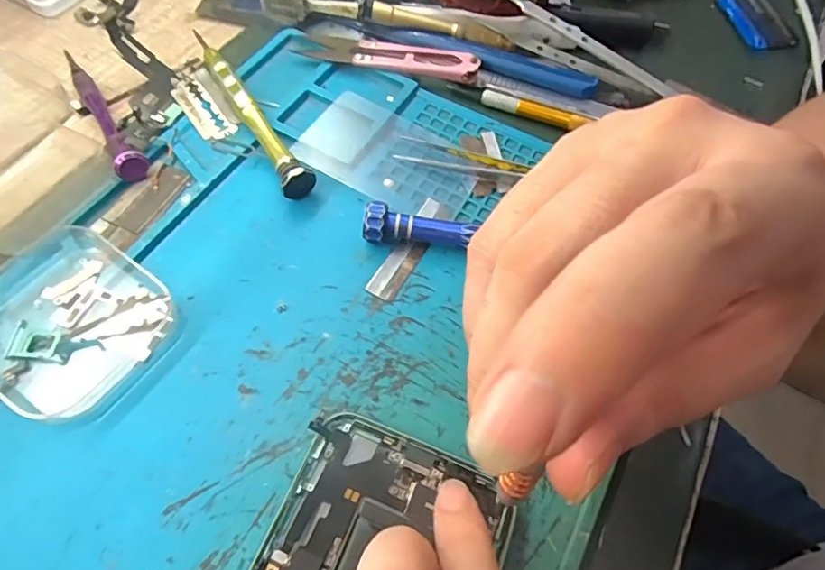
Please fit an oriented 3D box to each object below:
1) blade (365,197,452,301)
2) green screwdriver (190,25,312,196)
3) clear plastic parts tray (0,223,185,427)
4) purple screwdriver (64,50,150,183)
[{"bbox_3d":[-0.001,-0.017,0.227,0.014,0.004,0.057,27,63,11],"label":"blade"},{"bbox_3d":[-0.081,-0.088,0.253,0.014,0.018,0.116,-27,67,-17],"label":"green screwdriver"},{"bbox_3d":[-0.135,0.013,0.198,0.080,0.014,0.065,32,64,13],"label":"clear plastic parts tray"},{"bbox_3d":[-0.158,-0.089,0.252,0.013,0.019,0.112,-31,68,-19],"label":"purple screwdriver"}]

